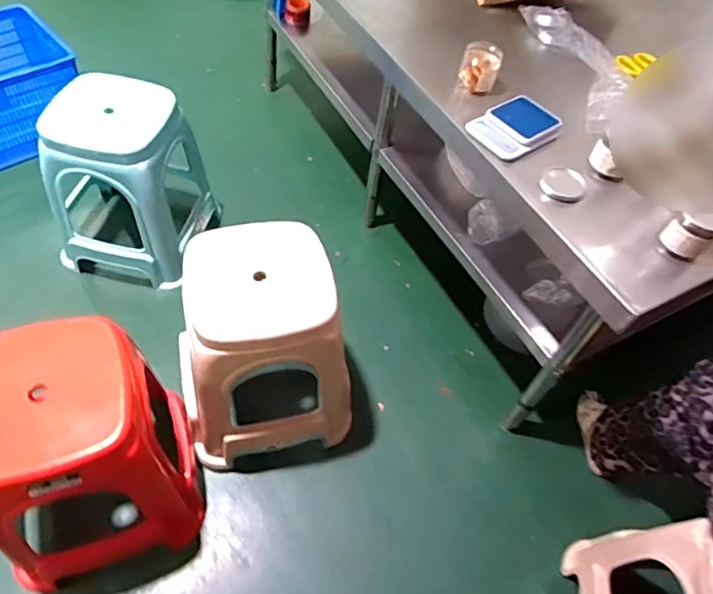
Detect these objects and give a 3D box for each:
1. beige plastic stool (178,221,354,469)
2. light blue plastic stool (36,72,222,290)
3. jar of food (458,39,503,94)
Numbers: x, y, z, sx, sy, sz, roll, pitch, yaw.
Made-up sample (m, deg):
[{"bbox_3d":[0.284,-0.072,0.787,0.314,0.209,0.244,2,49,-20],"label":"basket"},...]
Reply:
[{"bbox_3d":[-0.215,0.101,1.267,0.375,0.437,0.338,-10,56,-15],"label":"beige plastic stool"},{"bbox_3d":[-0.617,-0.331,1.538,0.316,0.426,0.365,19,54,6],"label":"light blue plastic stool"},{"bbox_3d":[0.277,-0.516,1.230,0.083,0.075,0.085,4,54,-5],"label":"jar of food"}]

